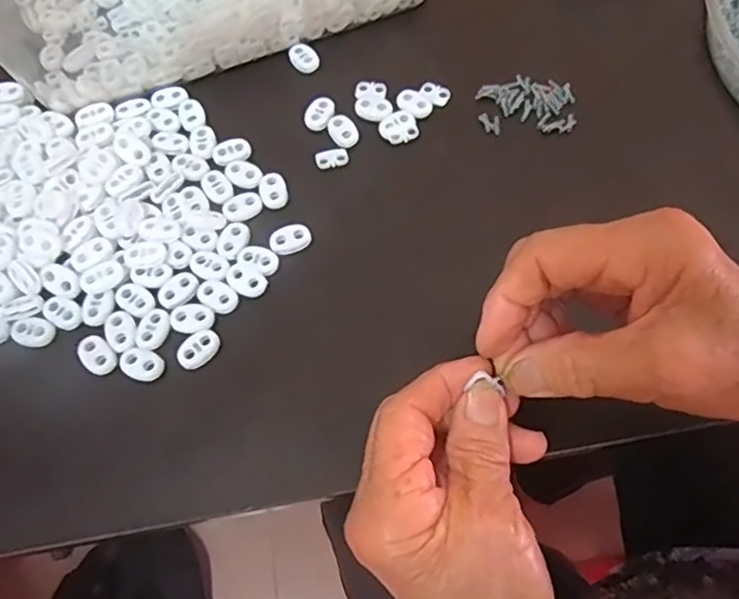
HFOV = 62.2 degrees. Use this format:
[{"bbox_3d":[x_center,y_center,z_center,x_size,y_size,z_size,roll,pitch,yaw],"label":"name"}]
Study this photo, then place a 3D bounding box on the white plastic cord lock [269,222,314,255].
[{"bbox_3d":[-0.043,-0.033,0.336,0.022,0.004,0.015,-23,68,-8],"label":"white plastic cord lock"}]

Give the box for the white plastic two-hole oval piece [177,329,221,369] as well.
[{"bbox_3d":[-0.087,0.025,0.311,0.015,0.004,0.022,38,73,17],"label":"white plastic two-hole oval piece"}]

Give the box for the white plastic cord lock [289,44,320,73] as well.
[{"bbox_3d":[-0.041,-0.153,0.387,0.016,0.004,0.022,-27,68,-9],"label":"white plastic cord lock"}]

